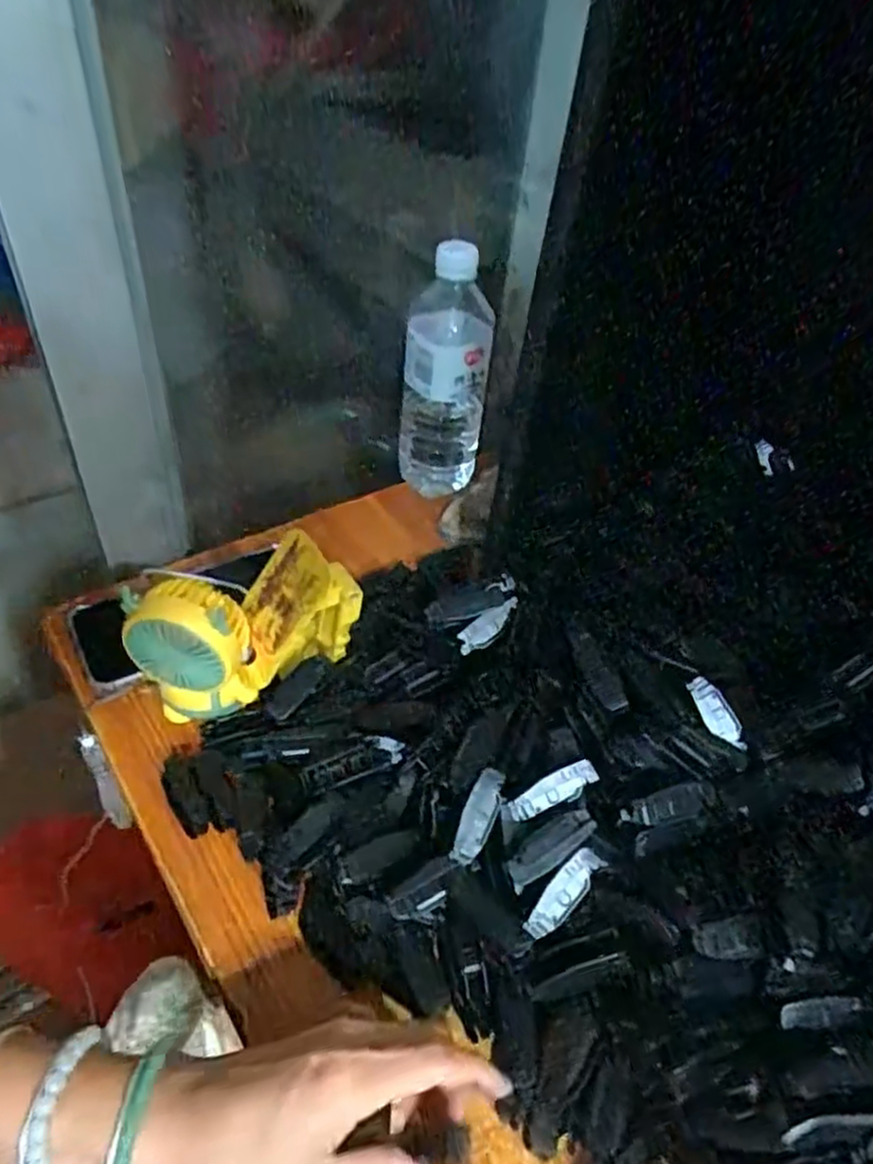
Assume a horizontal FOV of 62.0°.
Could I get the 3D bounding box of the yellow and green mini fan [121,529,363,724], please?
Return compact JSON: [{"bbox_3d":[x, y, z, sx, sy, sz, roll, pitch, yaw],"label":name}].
[{"bbox_3d":[-0.116,0.035,0.454,0.068,0.103,0.128,36,51,26],"label":"yellow and green mini fan"}]

